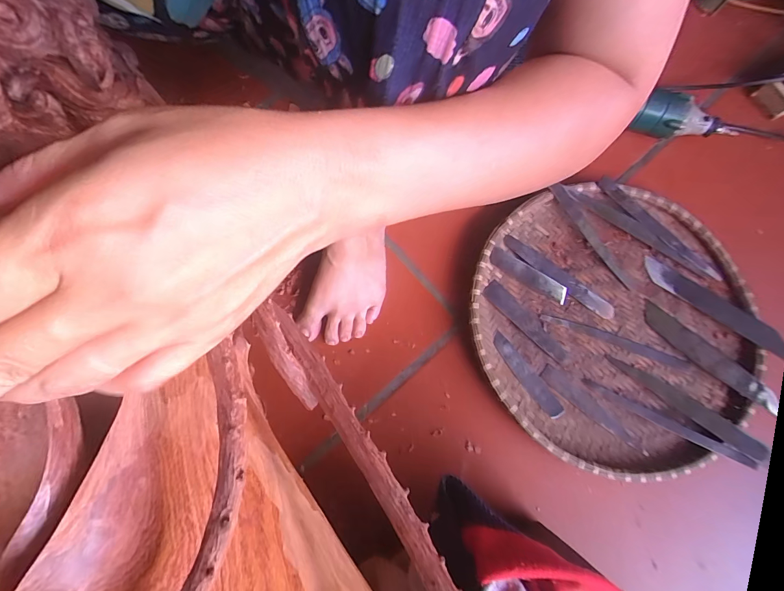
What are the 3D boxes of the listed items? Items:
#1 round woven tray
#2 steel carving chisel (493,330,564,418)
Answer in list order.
[{"bbox_3d":[0.246,0.028,0.426,0.299,0.061,0.321,0,75,-1],"label":"round woven tray"},{"bbox_3d":[0.157,0.092,0.426,0.022,0.008,0.112,-33,78,-9],"label":"steel carving chisel"}]

